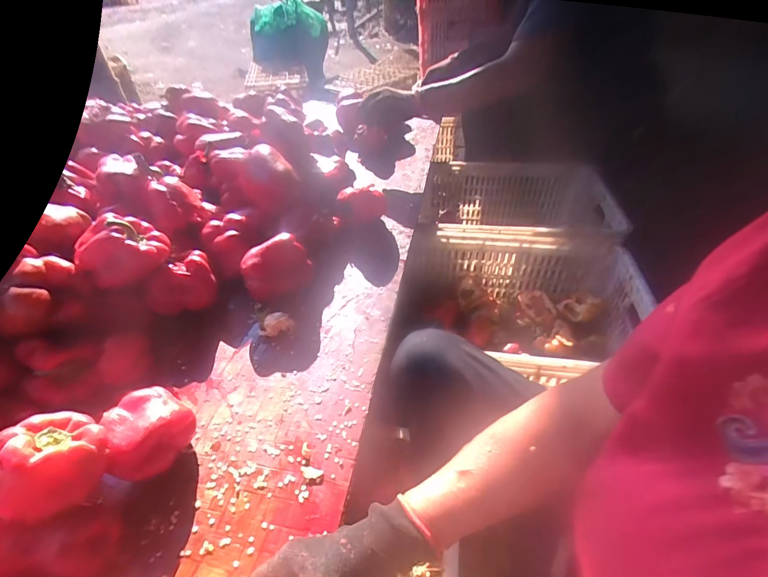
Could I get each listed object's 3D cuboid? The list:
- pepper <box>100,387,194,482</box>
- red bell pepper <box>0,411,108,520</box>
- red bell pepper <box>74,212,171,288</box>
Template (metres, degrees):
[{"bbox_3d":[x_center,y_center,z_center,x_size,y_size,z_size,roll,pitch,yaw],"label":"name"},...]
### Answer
[{"bbox_3d":[-0.255,0.160,0.420,0.075,0.077,0.082,-1,43,1],"label":"pepper"},{"bbox_3d":[-0.308,0.159,0.341,0.073,0.067,0.092,17,46,21],"label":"red bell pepper"},{"bbox_3d":[-0.370,-0.051,0.535,0.108,0.090,0.082,-19,45,-17],"label":"red bell pepper"}]

